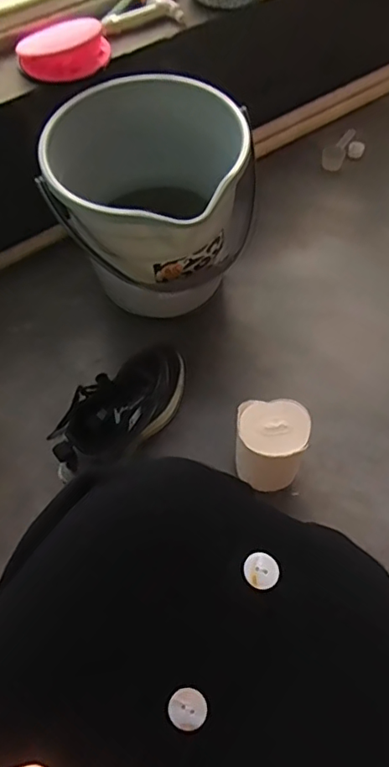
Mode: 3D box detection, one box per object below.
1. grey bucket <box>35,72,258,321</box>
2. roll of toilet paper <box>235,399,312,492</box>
[{"bbox_3d":[-0.061,-0.287,0.878,0.296,0.287,0.269,13,62,10],"label":"grey bucket"},{"bbox_3d":[0.102,0.091,0.742,0.094,0.137,0.090,-1,60,2],"label":"roll of toilet paper"}]

